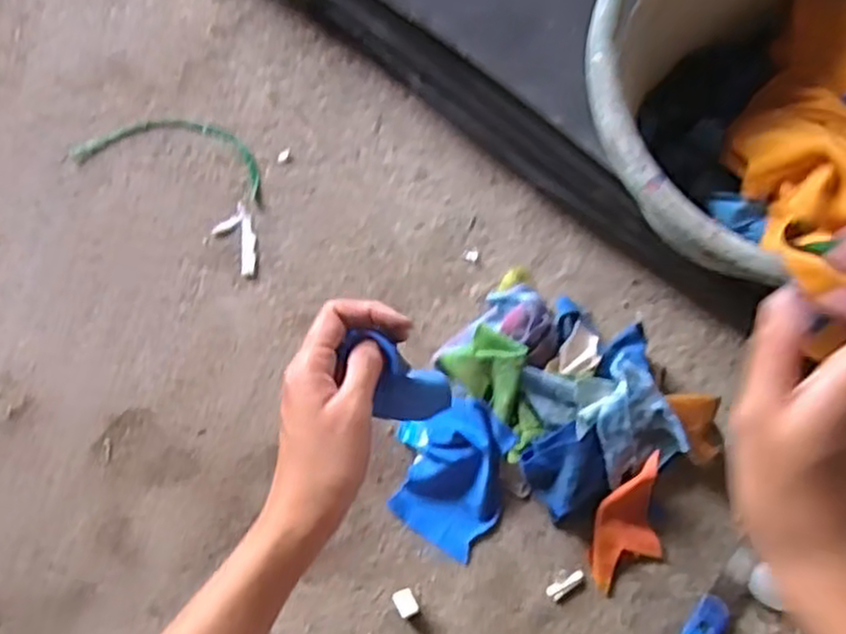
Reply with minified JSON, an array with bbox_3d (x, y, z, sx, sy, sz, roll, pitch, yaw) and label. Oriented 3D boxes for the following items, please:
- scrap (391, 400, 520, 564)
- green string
[{"bbox_3d":[0.019,0.115,0.553,0.080,0.032,0.106,11,76,5],"label":"scrap"},{"bbox_3d":[-0.208,-0.139,0.636,0.165,0.004,0.059,13,76,5],"label":"green string"}]

